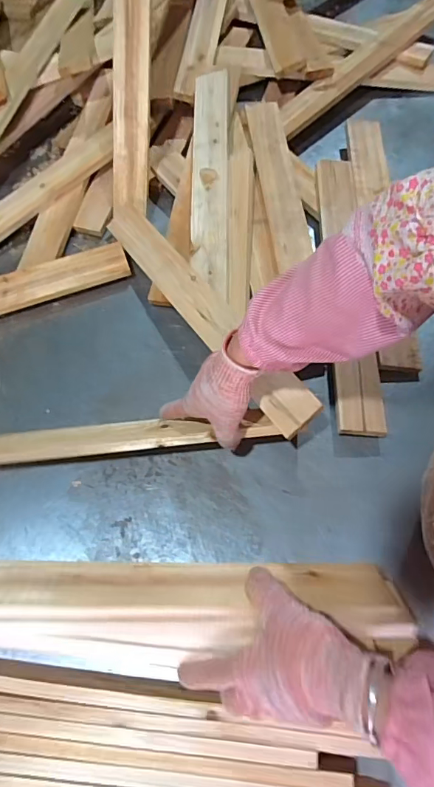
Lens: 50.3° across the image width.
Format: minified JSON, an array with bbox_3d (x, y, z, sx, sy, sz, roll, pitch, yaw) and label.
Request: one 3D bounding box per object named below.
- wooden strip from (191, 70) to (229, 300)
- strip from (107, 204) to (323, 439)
[{"bbox_3d":[-0.010,-0.353,0.743,0.058,0.018,0.419,0,72,1],"label":"wooden strip"},{"bbox_3d":[-0.028,-0.136,0.670,0.060,0.022,0.487,-41,61,5],"label":"strip"}]

